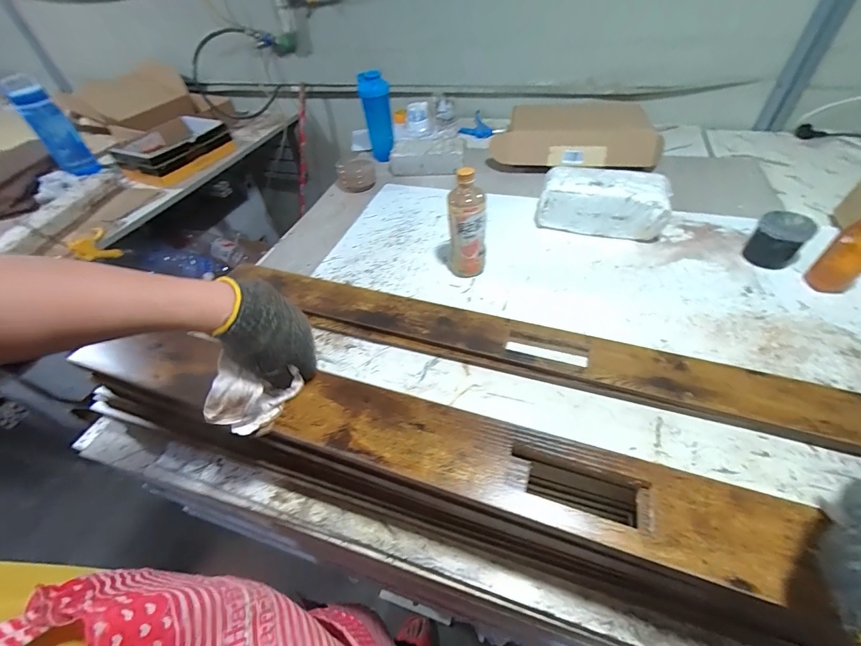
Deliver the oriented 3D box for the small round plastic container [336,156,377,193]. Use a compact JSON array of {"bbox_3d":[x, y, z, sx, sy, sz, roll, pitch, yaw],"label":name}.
[{"bbox_3d":[-0.203,-0.407,1.016,0.106,0.059,0.081,-29,51,-19],"label":"small round plastic container"}]

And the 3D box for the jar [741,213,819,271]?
[{"bbox_3d":[0.641,-0.151,0.687,0.083,0.072,0.076,-33,52,-22],"label":"jar"}]

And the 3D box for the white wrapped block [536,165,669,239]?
[{"bbox_3d":[0.354,-0.246,0.780,0.252,0.115,0.114,8,49,14],"label":"white wrapped block"}]

